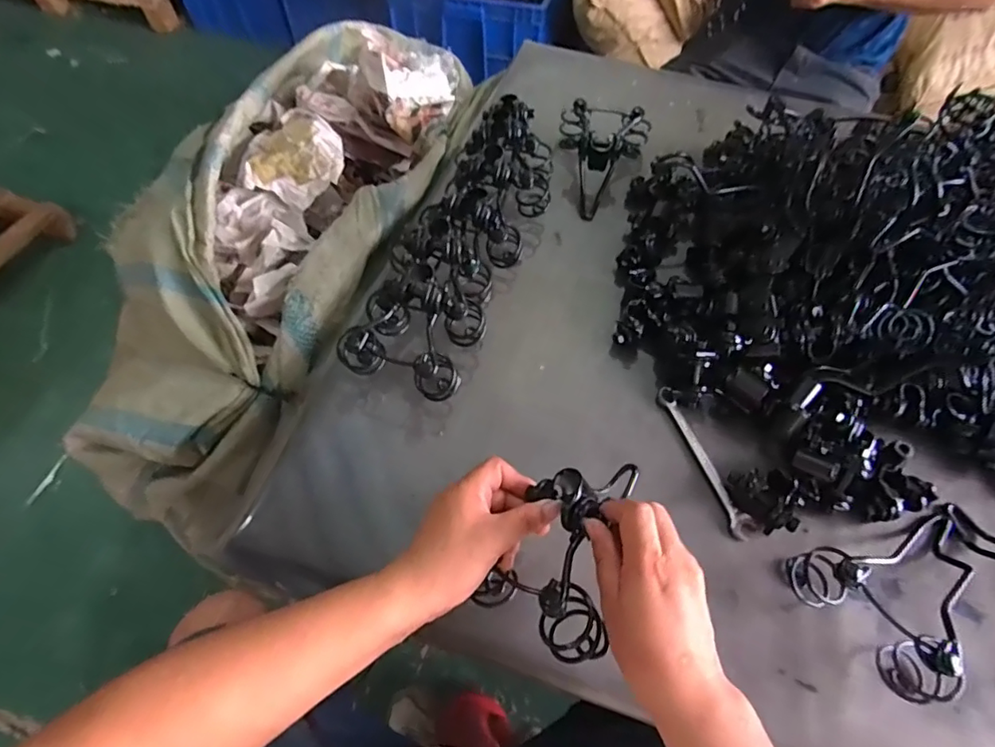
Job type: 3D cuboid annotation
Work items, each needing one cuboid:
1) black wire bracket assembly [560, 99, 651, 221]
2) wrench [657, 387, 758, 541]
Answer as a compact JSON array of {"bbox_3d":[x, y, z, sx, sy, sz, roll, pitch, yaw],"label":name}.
[{"bbox_3d":[0.143,-0.299,0.736,0.124,0.066,0.168,9,59,4],"label":"black wire bracket assembly"},{"bbox_3d":[0.212,0.087,0.545,0.023,0.007,0.168,-17,61,-11],"label":"wrench"}]

